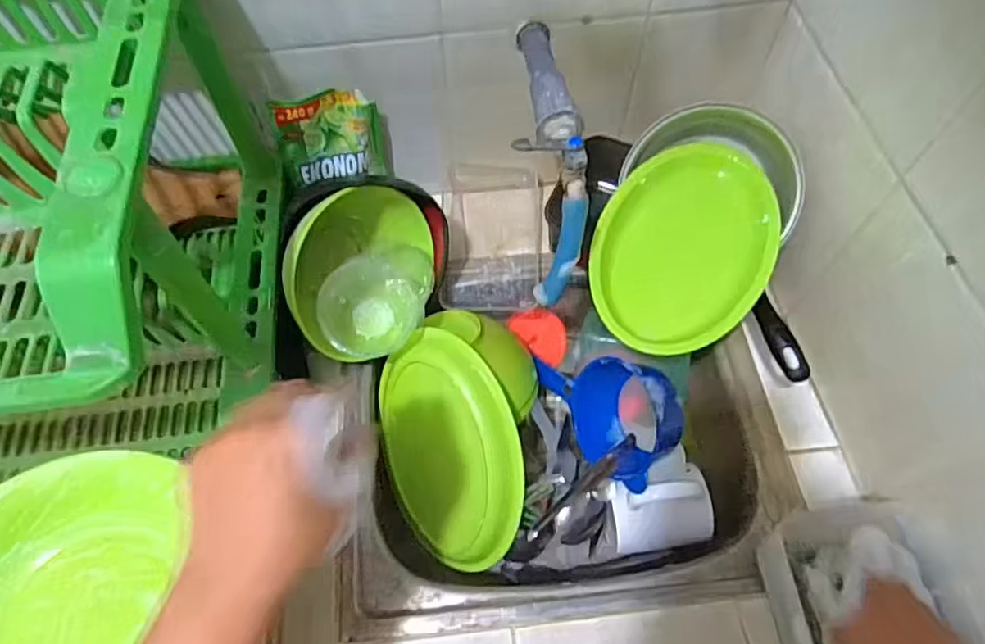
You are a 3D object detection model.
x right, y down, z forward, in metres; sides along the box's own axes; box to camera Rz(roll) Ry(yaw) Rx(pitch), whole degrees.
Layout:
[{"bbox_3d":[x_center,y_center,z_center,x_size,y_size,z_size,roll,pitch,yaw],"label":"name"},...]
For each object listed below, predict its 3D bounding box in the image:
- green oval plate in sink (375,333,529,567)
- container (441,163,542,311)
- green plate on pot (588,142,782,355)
[{"bbox_3d":[-0.043,0.128,0.605,0.138,0.028,0.231,-18,84,18],"label":"green oval plate in sink"},{"bbox_3d":[0.001,-0.098,0.707,0.112,0.067,0.159,2,61,2],"label":"container"},{"bbox_3d":[0.182,-0.073,0.576,0.161,0.028,0.209,29,81,11],"label":"green plate on pot"}]

